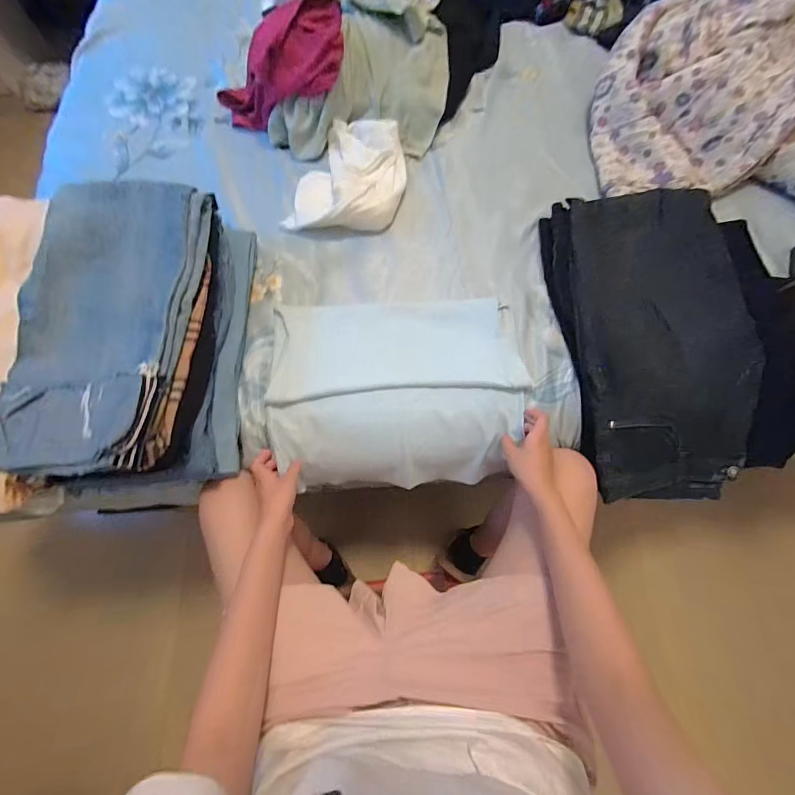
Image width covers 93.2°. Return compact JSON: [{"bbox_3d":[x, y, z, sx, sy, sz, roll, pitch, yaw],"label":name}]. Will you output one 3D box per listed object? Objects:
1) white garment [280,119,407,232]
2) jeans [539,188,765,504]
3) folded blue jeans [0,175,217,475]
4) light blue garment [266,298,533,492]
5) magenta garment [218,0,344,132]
[{"bbox_3d":[-0.101,-0.451,0.754,0.230,0.056,0.263,2,70,1],"label":"white garment"},{"bbox_3d":[0.407,-0.109,0.596,0.259,0.095,0.505,-2,70,0],"label":"jeans"},{"bbox_3d":[-0.398,-0.118,0.510,0.211,0.046,0.428,2,70,1],"label":"folded blue jeans"},{"bbox_3d":[-0.006,-0.013,0.631,0.401,0.094,0.315,-2,70,0],"label":"light blue garment"},{"bbox_3d":[-0.251,-0.665,0.769,0.310,0.125,0.143,-10,66,34],"label":"magenta garment"}]

